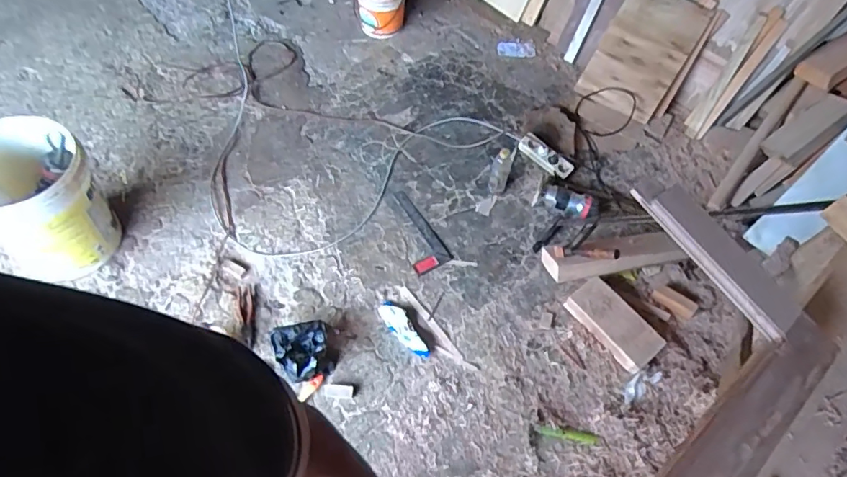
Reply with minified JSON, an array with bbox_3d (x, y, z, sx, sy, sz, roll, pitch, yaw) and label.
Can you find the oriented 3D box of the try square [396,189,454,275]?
[{"bbox_3d":[-0.029,-0.023,1.634,0.123,0.015,0.296,-25,66,-16],"label":"try square"}]

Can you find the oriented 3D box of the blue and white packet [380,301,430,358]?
[{"bbox_3d":[-0.054,0.257,1.456,0.063,0.008,0.194,-34,68,-19],"label":"blue and white packet"}]

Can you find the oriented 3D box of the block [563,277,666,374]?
[{"bbox_3d":[0.537,0.239,1.465,0.130,0.063,0.264,-31,68,-18],"label":"block"}]

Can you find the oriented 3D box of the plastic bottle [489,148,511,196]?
[{"bbox_3d":[0.244,-0.212,1.649,0.058,0.193,0.081,16,62,6],"label":"plastic bottle"}]

